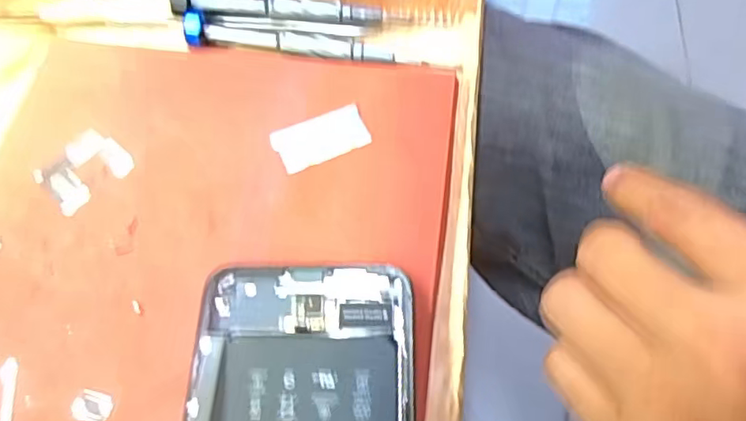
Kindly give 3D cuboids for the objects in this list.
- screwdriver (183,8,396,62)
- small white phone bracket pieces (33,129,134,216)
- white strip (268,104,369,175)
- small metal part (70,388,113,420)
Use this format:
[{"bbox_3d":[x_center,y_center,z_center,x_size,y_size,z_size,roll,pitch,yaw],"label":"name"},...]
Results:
[{"bbox_3d":[-0.039,-0.080,0.257,0.095,0.015,0.010,4,64,6],"label":"screwdriver"},{"bbox_3d":[-0.122,-0.018,0.235,0.029,0.004,0.033,39,72,20],"label":"small white phone bracket pieces"},{"bbox_3d":[-0.022,-0.032,0.239,0.039,0.004,0.022,-23,65,-7],"label":"white strip"},{"bbox_3d":[-0.097,0.067,0.193,0.013,0.004,0.010,12,65,9],"label":"small metal part"}]

